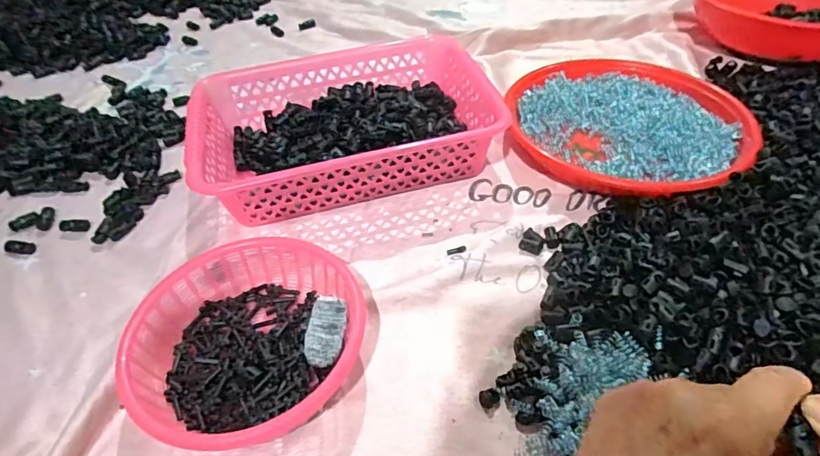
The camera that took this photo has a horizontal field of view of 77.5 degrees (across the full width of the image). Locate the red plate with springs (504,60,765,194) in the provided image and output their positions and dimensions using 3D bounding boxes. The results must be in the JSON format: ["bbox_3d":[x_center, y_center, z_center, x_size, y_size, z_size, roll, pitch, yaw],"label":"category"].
[{"bbox_3d":[0.235,-0.117,0.563,0.242,0.034,0.231,-2,46,2],"label":"red plate with springs"}]

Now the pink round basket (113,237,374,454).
[{"bbox_3d":[-0.118,0.085,0.383,0.166,0.048,0.163,-2,46,2],"label":"pink round basket"}]

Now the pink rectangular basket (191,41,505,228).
[{"bbox_3d":[-0.071,-0.111,0.554,0.296,0.071,0.199,-14,46,-9],"label":"pink rectangular basket"}]

